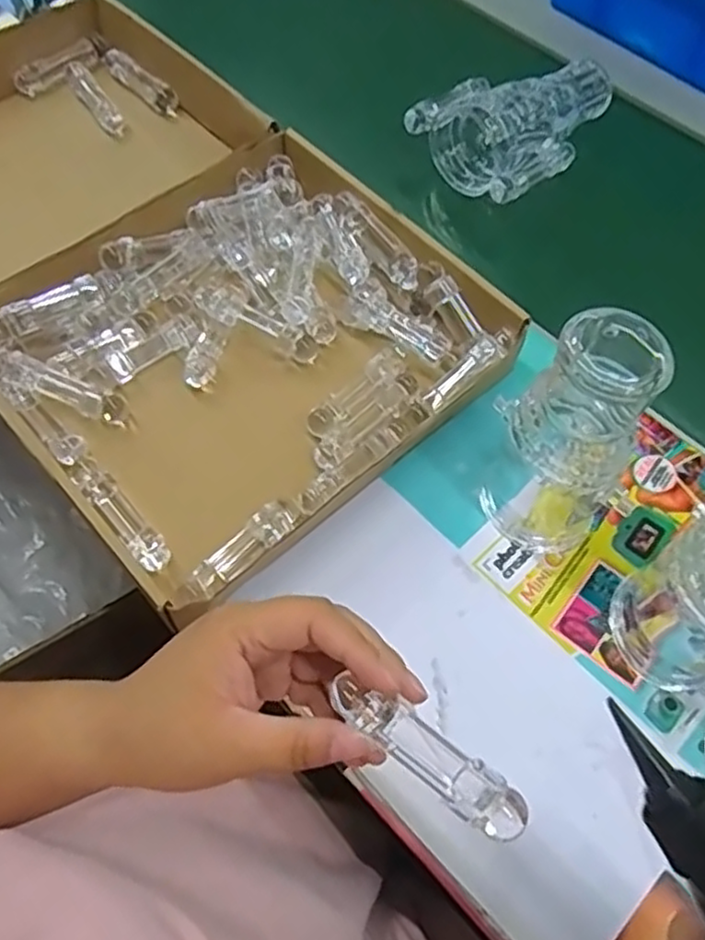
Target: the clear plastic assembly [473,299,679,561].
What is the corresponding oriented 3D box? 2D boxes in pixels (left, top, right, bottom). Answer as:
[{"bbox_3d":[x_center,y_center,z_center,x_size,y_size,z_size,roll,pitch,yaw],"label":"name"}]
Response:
[{"bbox_3d":[0.123,-0.014,0.421,0.083,0.174,0.064,27,66,13],"label":"clear plastic assembly"}]

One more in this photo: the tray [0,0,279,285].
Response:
[{"bbox_3d":[-0.255,-0.267,0.623,0.315,0.083,0.277,-41,71,-20],"label":"tray"}]

